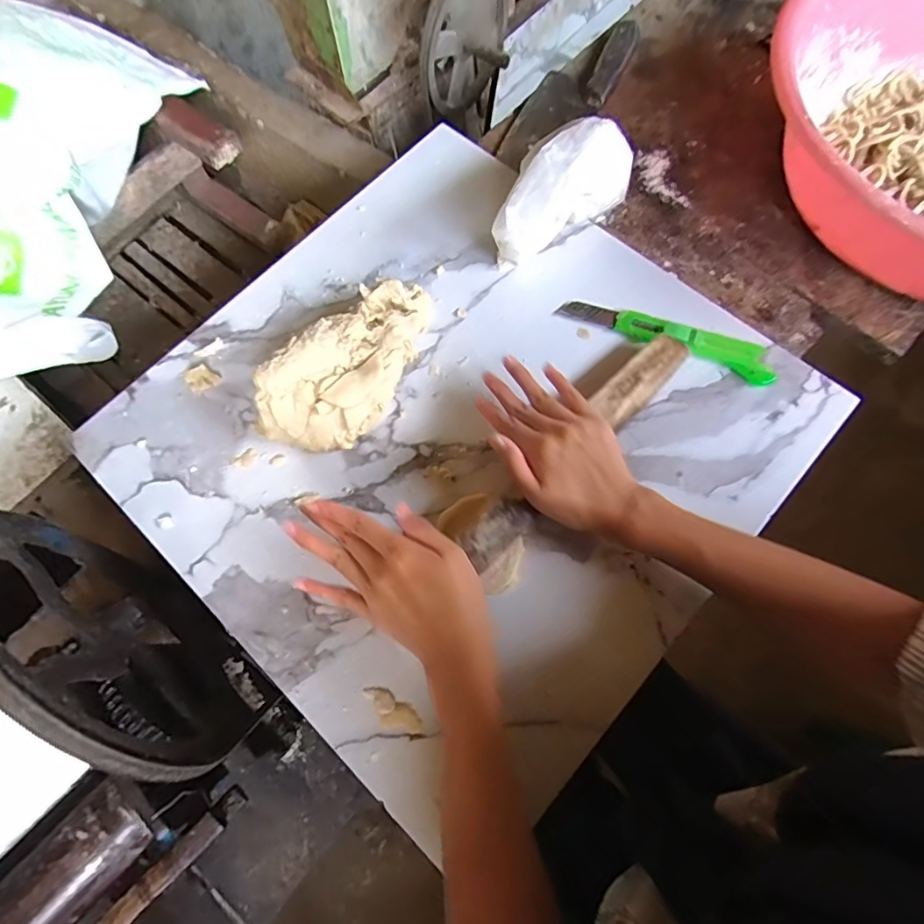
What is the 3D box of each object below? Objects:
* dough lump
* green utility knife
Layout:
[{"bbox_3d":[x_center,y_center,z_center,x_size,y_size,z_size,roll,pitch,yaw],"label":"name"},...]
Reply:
[{"bbox_3d":[-0.085,-0.085,0.437,0.080,0.067,0.184,35,74,11],"label":"dough lump"},{"bbox_3d":[0.184,-0.117,0.464,0.191,0.019,0.034,23,72,8],"label":"green utility knife"}]

